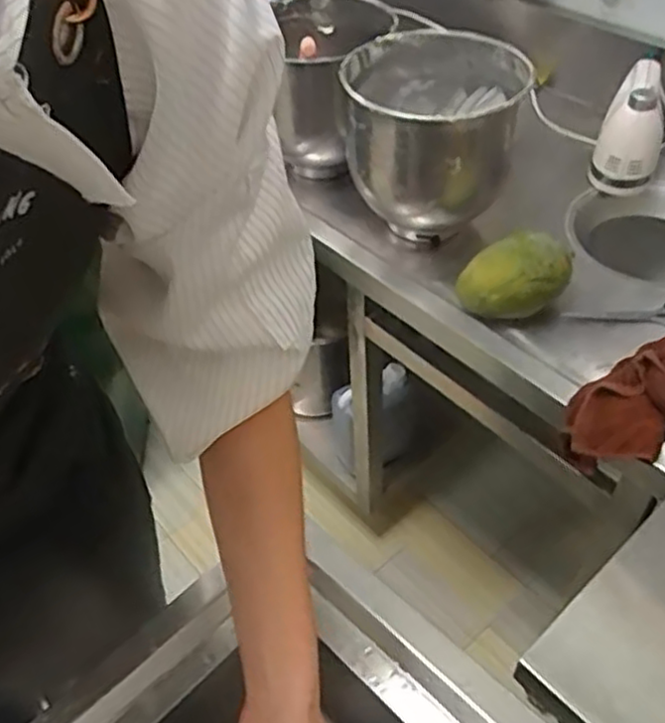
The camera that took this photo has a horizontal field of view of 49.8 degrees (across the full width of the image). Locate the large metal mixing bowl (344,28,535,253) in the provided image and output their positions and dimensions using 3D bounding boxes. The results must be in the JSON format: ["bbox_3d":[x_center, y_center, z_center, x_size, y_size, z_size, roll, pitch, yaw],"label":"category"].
[{"bbox_3d":[0.130,-0.292,0.948,0.212,0.208,0.221,-2,47,2],"label":"large metal mixing bowl"}]

